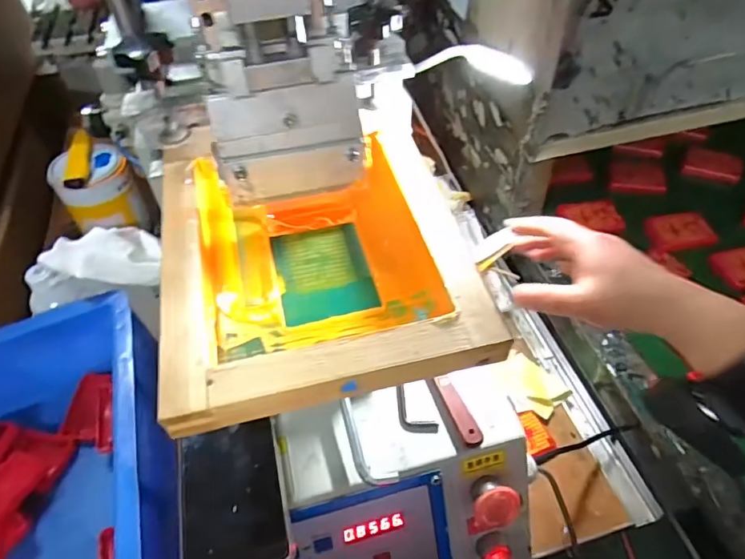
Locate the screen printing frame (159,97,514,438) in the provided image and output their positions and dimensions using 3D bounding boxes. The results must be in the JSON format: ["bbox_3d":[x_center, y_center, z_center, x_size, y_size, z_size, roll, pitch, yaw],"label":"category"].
[{"bbox_3d":[-0.044,-0.033,0.366,0.203,0.030,0.264,-10,51,-6],"label":"screen printing frame"}]

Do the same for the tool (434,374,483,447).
[{"bbox_3d":[0.072,0.107,0.421,0.017,0.008,0.066,-16,52,-11],"label":"tool"}]

